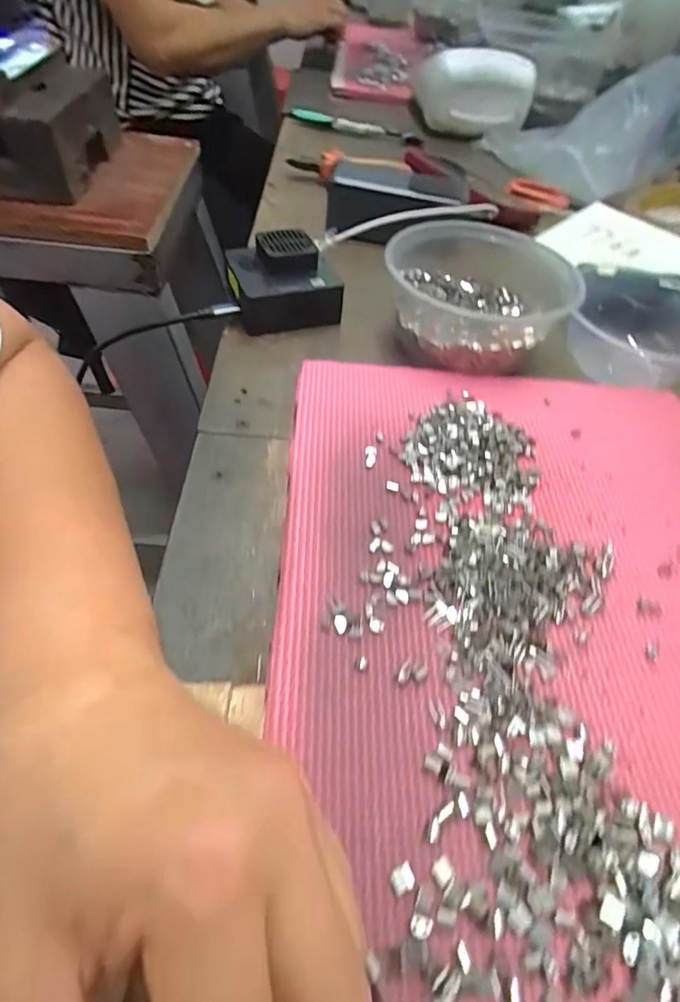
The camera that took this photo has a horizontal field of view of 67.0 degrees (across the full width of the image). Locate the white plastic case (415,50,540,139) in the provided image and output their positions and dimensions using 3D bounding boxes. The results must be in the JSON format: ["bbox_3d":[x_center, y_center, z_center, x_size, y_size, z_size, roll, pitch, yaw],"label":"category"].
[{"bbox_3d":[0.186,-0.568,0.719,0.169,0.094,0.053,1,51,-5],"label":"white plastic case"}]

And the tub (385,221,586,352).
[{"bbox_3d":[0.101,-0.155,0.383,0.136,0.051,0.137,13,51,5],"label":"tub"}]

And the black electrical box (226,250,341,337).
[{"bbox_3d":[-0.044,-0.166,0.404,0.079,0.037,0.069,-14,54,-16],"label":"black electrical box"}]

